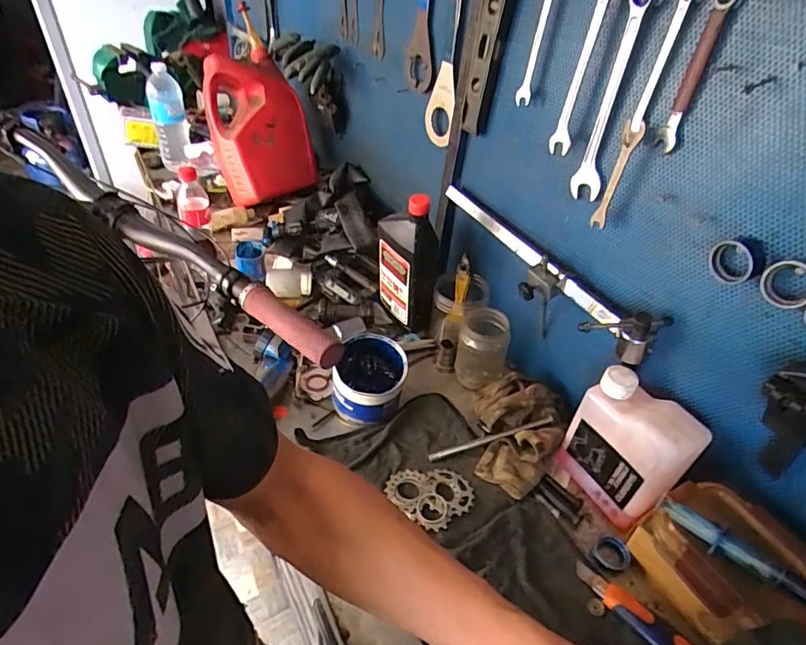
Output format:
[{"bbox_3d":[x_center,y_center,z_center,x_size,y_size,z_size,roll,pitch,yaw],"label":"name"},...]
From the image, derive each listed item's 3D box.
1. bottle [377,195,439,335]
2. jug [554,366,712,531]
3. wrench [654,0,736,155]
[{"bbox_3d":[0.006,-0.099,0.786,0.053,0.232,0.112,-19,47,-27],"label":"bottle"},{"bbox_3d":[0.266,0.157,0.582,0.059,0.176,0.128,-19,47,-27],"label":"jug"},{"bbox_3d":[0.270,-0.231,0.450,0.019,0.133,0.018,28,45,27],"label":"wrench"}]

